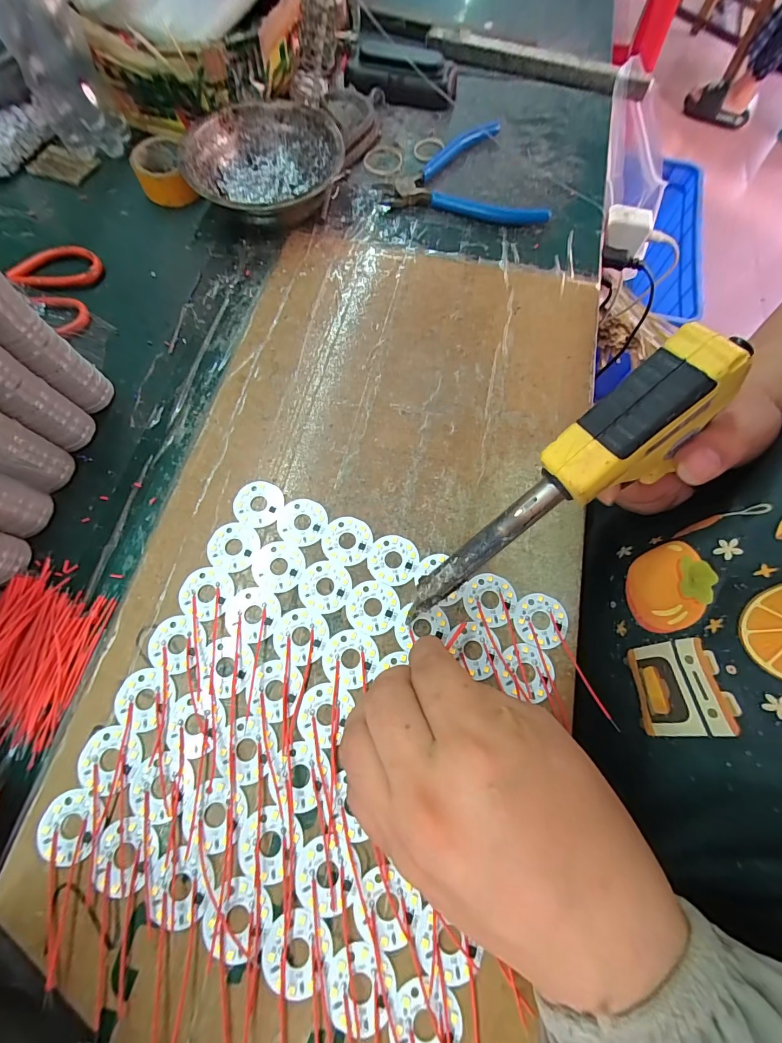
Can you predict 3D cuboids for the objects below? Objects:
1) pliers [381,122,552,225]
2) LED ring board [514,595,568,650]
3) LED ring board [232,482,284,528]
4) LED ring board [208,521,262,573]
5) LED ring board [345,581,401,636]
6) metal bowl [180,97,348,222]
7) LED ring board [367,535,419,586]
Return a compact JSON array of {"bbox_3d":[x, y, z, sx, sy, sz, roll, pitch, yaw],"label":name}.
[{"bbox_3d":[0.079,-0.322,0.370,0.138,0.012,0.125,14,70,4],"label":"pliers"},{"bbox_3d":[0.086,0.057,0.233,0.030,0.004,0.030,2,69,0],"label":"LED ring board"},{"bbox_3d":[-0.083,-0.012,0.255,0.030,0.004,0.031,-13,70,-6],"label":"LED ring board"},{"bbox_3d":[-0.096,0.015,0.245,0.031,0.004,0.030,22,71,7],"label":"LED ring board"},{"bbox_3d":[-0.010,0.049,0.234,0.031,0.004,0.030,4,70,1],"label":"LED ring board"},{"bbox_3d":[-0.101,-0.286,0.337,0.120,0.042,0.120,0,70,-1],"label":"metal bowl"},{"bbox_3d":[0.001,0.023,0.245,0.030,0.004,0.030,18,70,6],"label":"LED ring board"}]

